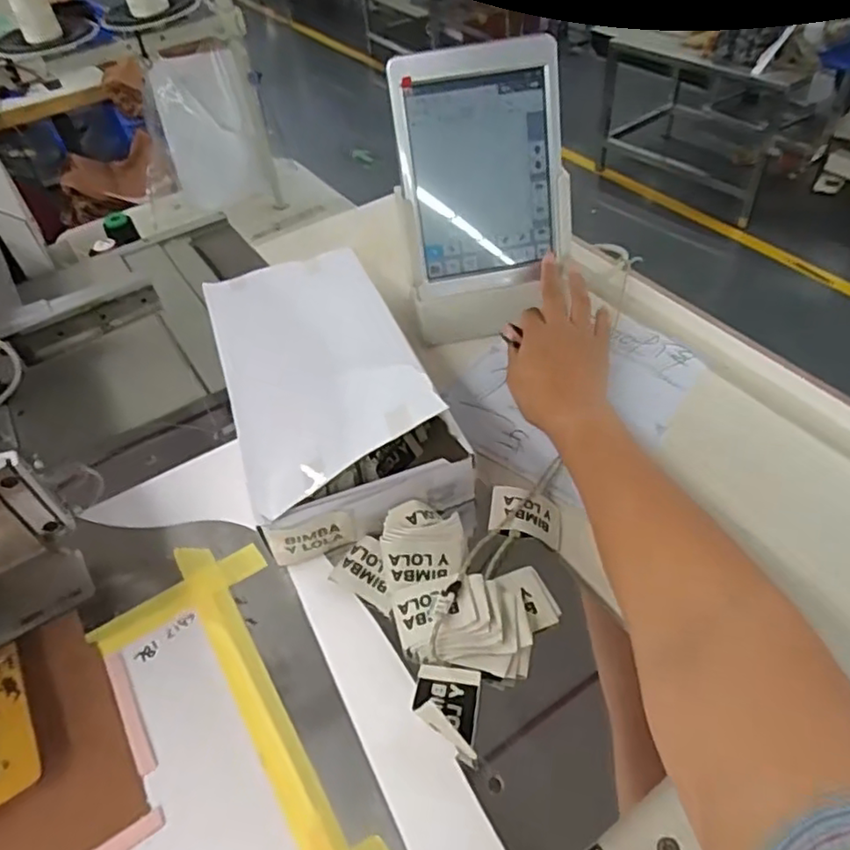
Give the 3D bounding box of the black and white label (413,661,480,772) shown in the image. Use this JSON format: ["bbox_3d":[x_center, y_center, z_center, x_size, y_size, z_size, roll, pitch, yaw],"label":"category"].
[{"bbox_3d":[0.013,0.171,0.379,0.041,0.011,0.051,5,47,10],"label":"black and white label"}]

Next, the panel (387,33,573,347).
[{"bbox_3d":[0.055,-0.208,0.585,0.153,0.246,0.023,-11,24,-4],"label":"panel"}]

